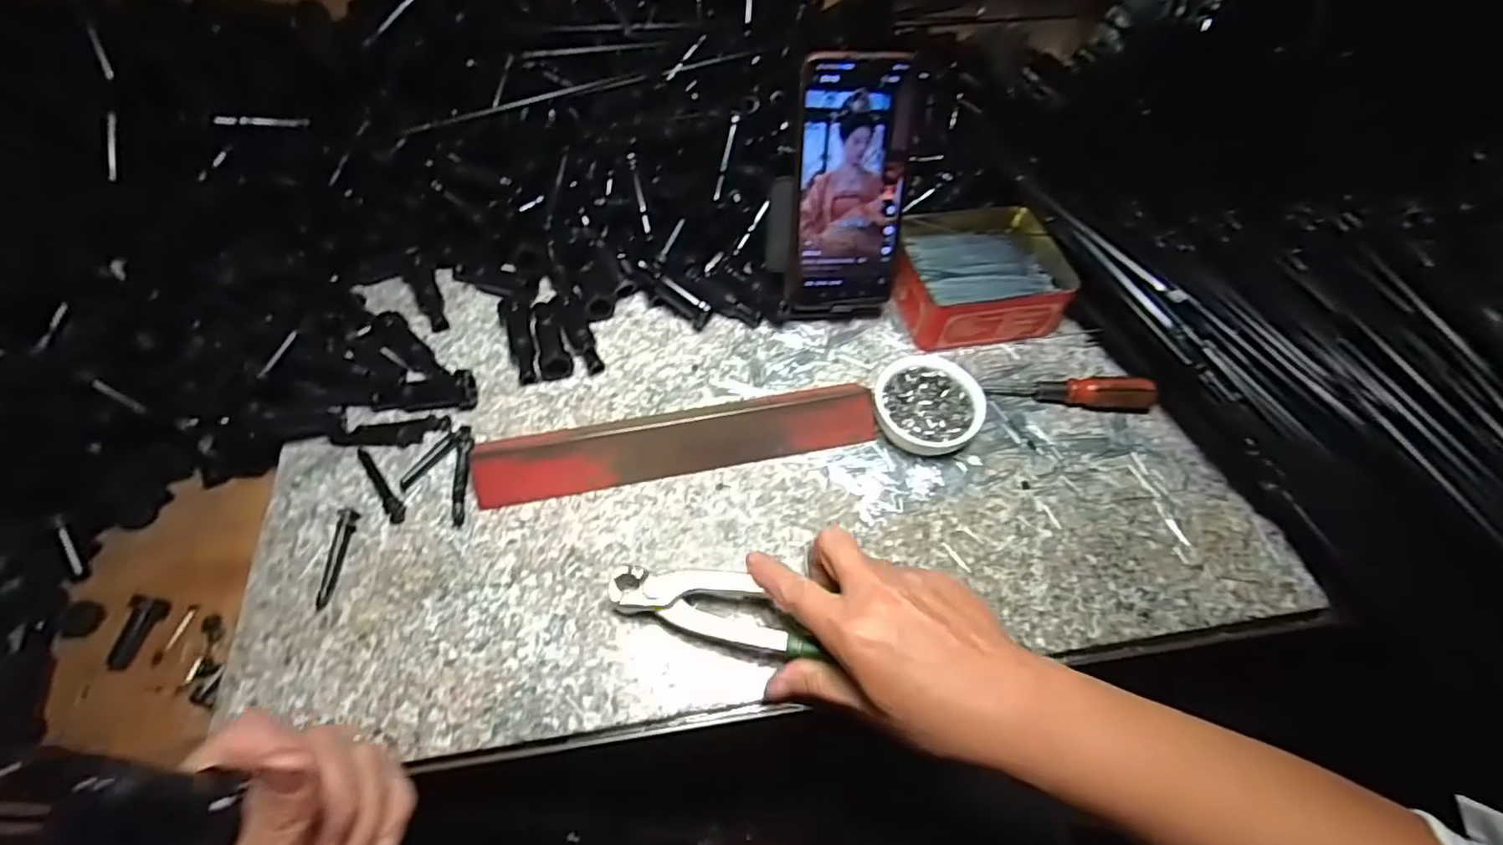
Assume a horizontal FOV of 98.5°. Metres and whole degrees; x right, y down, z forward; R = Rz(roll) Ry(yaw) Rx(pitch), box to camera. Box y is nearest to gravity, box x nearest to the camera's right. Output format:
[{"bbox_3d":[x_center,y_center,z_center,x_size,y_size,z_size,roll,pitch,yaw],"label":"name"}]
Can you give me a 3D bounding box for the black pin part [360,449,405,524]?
[{"bbox_3d":[-0.230,0.038,0.401,0.010,0.004,0.060,-33,64,-22],"label":"black pin part"}]

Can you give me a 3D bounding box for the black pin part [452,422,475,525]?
[{"bbox_3d":[-0.182,0.032,0.408,0.012,0.007,0.068,-6,57,-7],"label":"black pin part"}]

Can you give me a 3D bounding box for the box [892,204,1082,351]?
[{"bbox_3d":[0.174,-0.119,0.511,0.128,0.041,0.117,-7,57,-8],"label":"box"}]

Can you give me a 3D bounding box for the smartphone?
[{"bbox_3d":[0.067,-0.157,0.444,0.075,0.165,0.014,-1,32,-4],"label":"smartphone"}]

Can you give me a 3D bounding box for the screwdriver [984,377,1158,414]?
[{"bbox_3d":[0.234,-0.023,0.465,0.117,0.022,0.017,6,56,1],"label":"screwdriver"}]

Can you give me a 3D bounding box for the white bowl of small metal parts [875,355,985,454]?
[{"bbox_3d":[0.120,-0.010,0.448,0.071,0.026,0.072,1,57,-2],"label":"white bowl of small metal parts"}]

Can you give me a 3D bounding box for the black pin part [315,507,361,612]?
[{"bbox_3d":[-0.239,0.077,0.373,0.013,0.004,0.060,-4,57,-5],"label":"black pin part"}]

